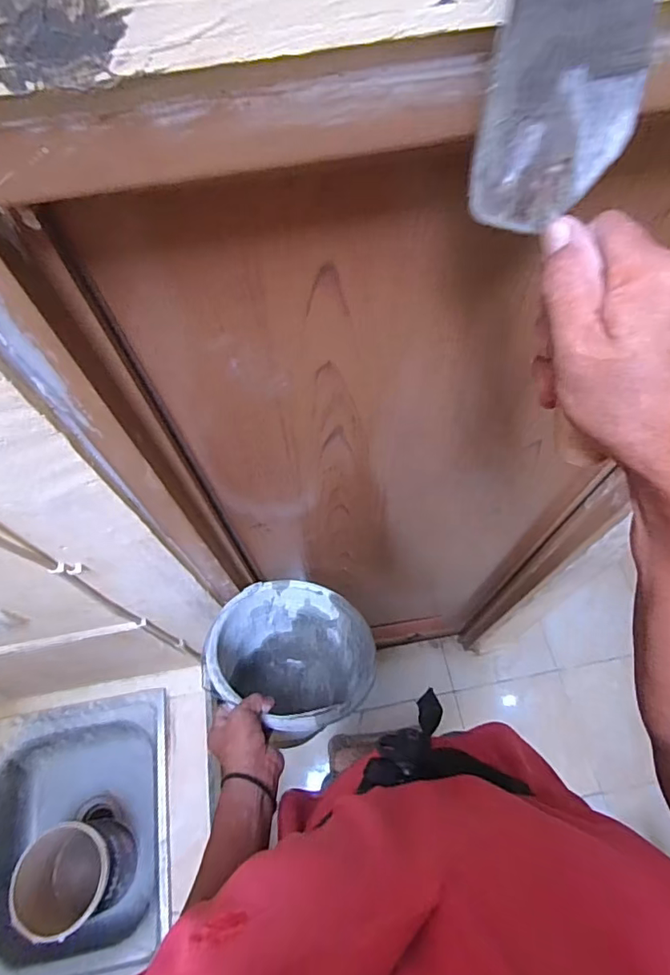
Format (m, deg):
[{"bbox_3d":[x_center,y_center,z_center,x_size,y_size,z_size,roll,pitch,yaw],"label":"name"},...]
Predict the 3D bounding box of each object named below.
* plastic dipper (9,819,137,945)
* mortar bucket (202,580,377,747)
[{"bbox_3d":[-0.520,0.780,1.012,0.172,0.154,0.176,-14,61,-6],"label":"plastic dipper"},{"bbox_3d":[-0.078,0.302,0.791,0.240,0.199,0.252,13,29,-7],"label":"mortar bucket"}]

